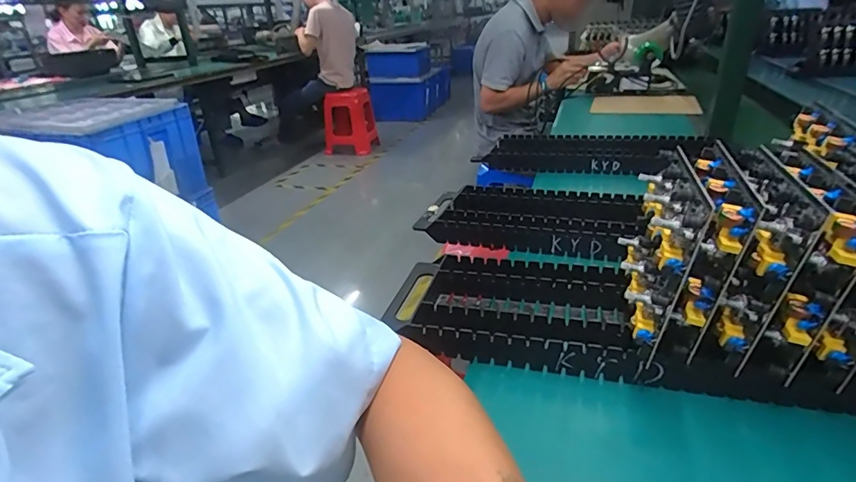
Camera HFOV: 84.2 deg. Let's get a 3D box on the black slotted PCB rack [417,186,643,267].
[{"bbox_3d":[0.136,-0.031,0.650,0.270,0.035,0.141,9,29,24],"label":"black slotted PCB rack"}]

